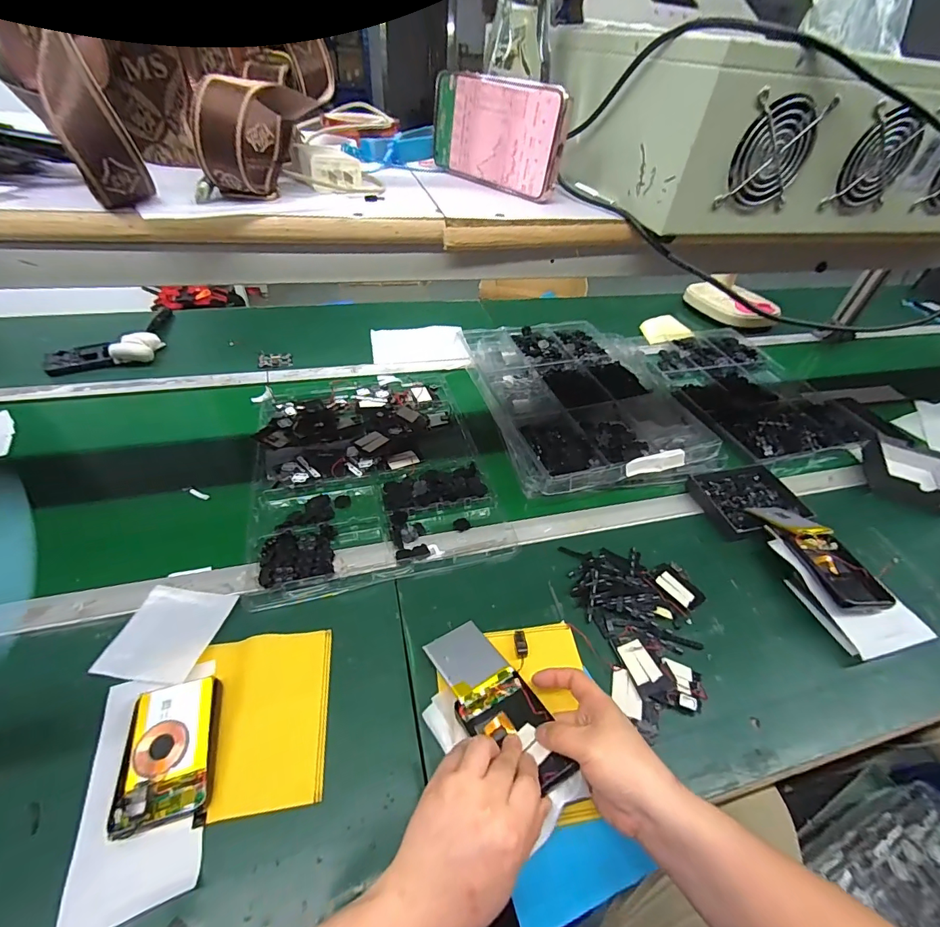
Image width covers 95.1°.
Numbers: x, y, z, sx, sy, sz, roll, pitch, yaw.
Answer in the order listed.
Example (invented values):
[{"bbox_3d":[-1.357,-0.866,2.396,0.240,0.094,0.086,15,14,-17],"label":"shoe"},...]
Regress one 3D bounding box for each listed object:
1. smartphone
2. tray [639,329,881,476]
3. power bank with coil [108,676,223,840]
[{"bbox_3d":[0.019,-0.300,0.391,0.007,0.076,0.168,-24,50,-34],"label":"smartphone"},{"bbox_3d":[0.568,-0.165,0.895,0.337,0.037,0.449,-7,45,-13],"label":"tray"},{"bbox_3d":[-0.261,0.247,0.374,0.069,0.018,0.104,-9,45,-14],"label":"power bank with coil"}]

